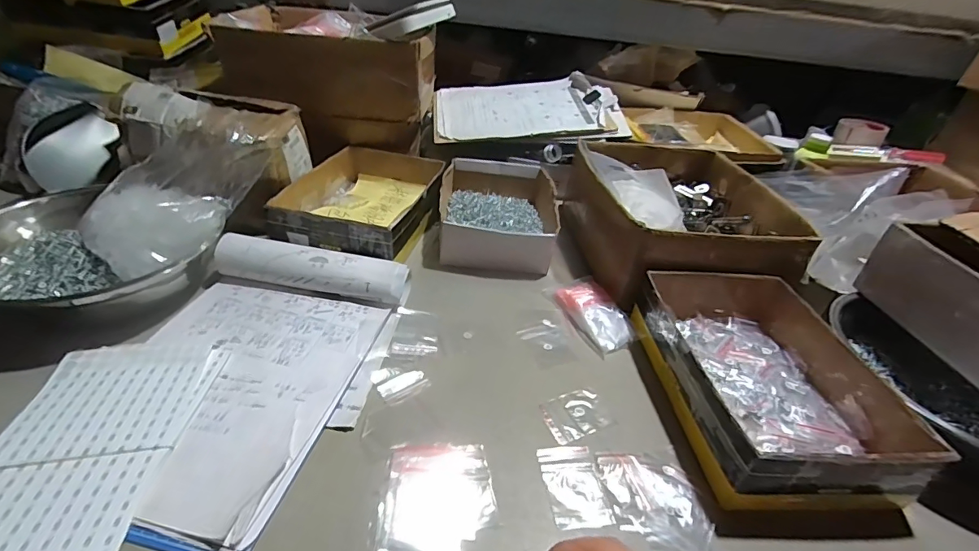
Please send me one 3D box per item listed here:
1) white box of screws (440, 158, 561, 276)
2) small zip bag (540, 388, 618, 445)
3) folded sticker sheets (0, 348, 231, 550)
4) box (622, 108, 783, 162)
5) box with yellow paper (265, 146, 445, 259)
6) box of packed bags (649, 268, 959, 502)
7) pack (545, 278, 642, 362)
[{"bbox_3d":[0.011,-0.101,0.709,0.166,0.068,0.241,6,35,-1],"label":"white box of screws"},{"bbox_3d":[0.084,0.136,0.440,0.064,0.005,0.049,-10,38,-23],"label":"small zip bag"},{"bbox_3d":[-0.313,0.139,0.342,0.131,0.012,0.219,4,35,-5],"label":"folded sticker sheets"},{"bbox_3d":[0.397,-0.276,0.900,0.256,0.046,0.232,-2,36,-12],"label":"box"},{"bbox_3d":[-0.176,-0.114,0.667,0.175,0.057,0.261,12,35,7],"label":"box with yellow paper"},{"bbox_3d":[0.272,0.096,0.463,0.178,0.072,0.255,2,35,-7],"label":"box of packed bags"},{"bbox_3d":[0.124,0.042,0.564,0.072,0.020,0.131,-14,40,-27],"label":"pack"}]

